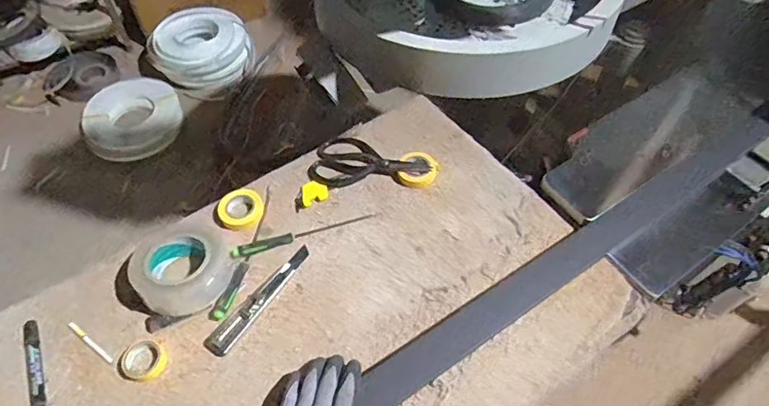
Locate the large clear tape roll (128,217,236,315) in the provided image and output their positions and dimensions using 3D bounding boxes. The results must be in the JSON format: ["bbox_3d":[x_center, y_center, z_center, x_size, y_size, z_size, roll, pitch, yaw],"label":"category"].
[{"bbox_3d":[-0.280,0.081,0.675,0.127,0.049,0.130,1,55,-1],"label":"large clear tape roll"}]

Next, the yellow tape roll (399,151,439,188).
[{"bbox_3d":[0.057,-0.059,0.806,0.063,0.014,0.076,20,57,12],"label":"yellow tape roll"}]

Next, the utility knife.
[{"bbox_3d":[-0.174,0.130,0.681,0.034,0.009,0.185,29,59,18],"label":"utility knife"}]

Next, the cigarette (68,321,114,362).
[{"bbox_3d":[-0.388,0.184,0.644,0.085,0.005,0.008,31,60,19],"label":"cigarette"}]

